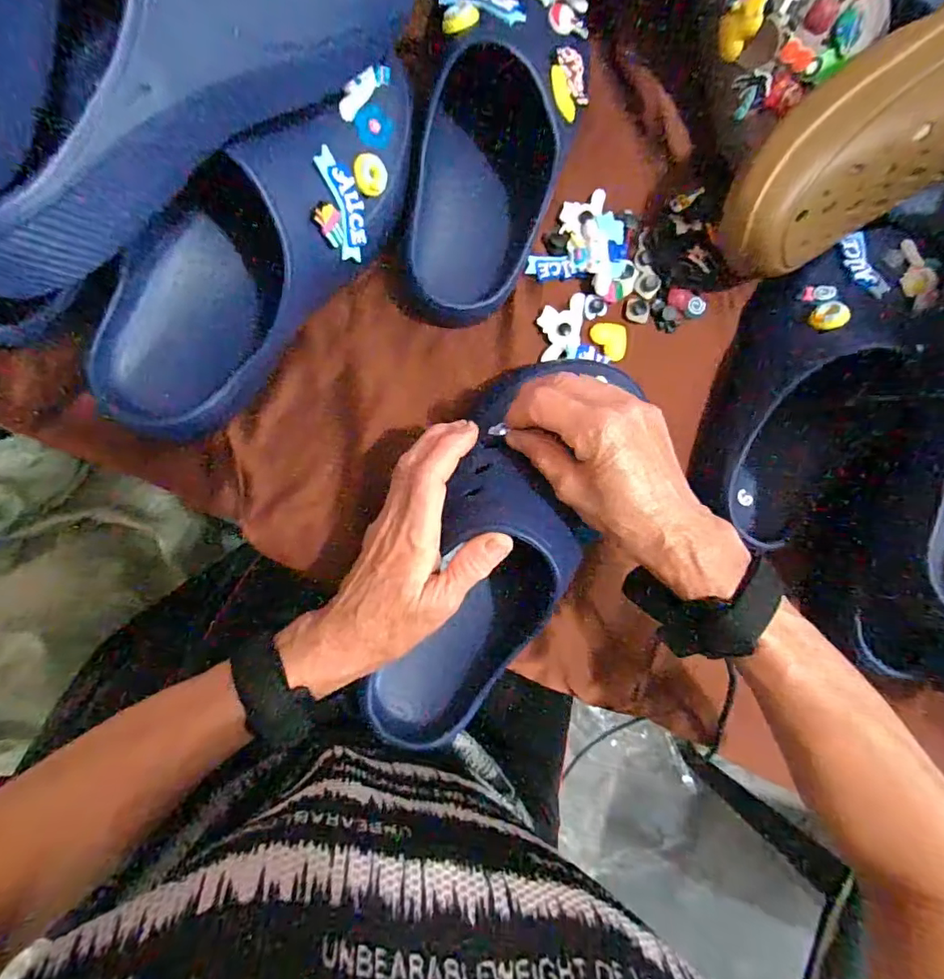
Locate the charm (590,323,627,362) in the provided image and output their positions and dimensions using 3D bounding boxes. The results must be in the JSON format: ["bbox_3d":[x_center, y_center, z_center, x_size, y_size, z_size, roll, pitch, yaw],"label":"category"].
[{"bbox_3d":[0.108,-0.117,0.420,0.026,0.006,0.029,4,86,-9],"label":"charm"}]

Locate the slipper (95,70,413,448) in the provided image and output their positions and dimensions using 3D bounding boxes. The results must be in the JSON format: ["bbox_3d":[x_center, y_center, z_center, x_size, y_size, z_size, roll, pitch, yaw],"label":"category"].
[{"bbox_3d":[-0.134,-0.154,0.332,0.101,0.090,0.288,44,95,-4],"label":"slipper"}]

